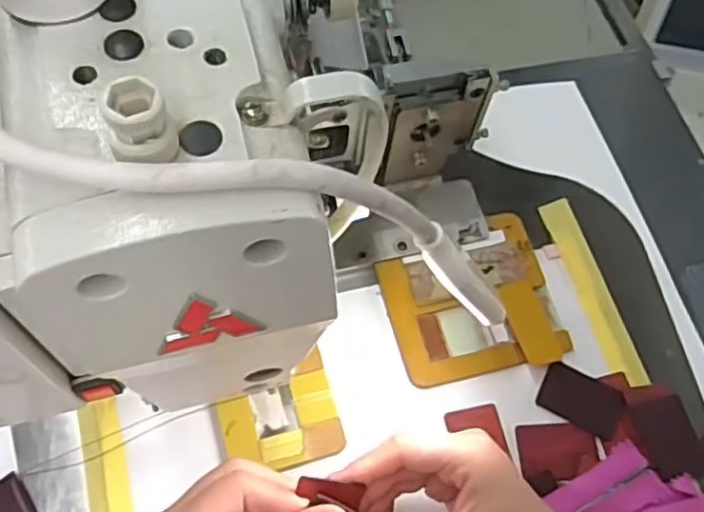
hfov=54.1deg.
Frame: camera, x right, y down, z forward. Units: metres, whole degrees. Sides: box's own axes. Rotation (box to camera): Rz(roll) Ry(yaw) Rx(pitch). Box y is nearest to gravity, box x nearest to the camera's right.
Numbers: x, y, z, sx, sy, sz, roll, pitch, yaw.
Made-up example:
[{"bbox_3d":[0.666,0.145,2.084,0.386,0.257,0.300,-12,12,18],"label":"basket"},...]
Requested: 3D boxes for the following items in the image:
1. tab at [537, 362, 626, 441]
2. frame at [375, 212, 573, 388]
[{"bbox_3d":[0.150,0.093,0.448,0.052,0.004,0.035,27,64,9],"label":"tab"},{"bbox_3d":[0.081,0.029,0.473,0.113,0.012,0.108,-10,65,-10],"label":"frame"}]

